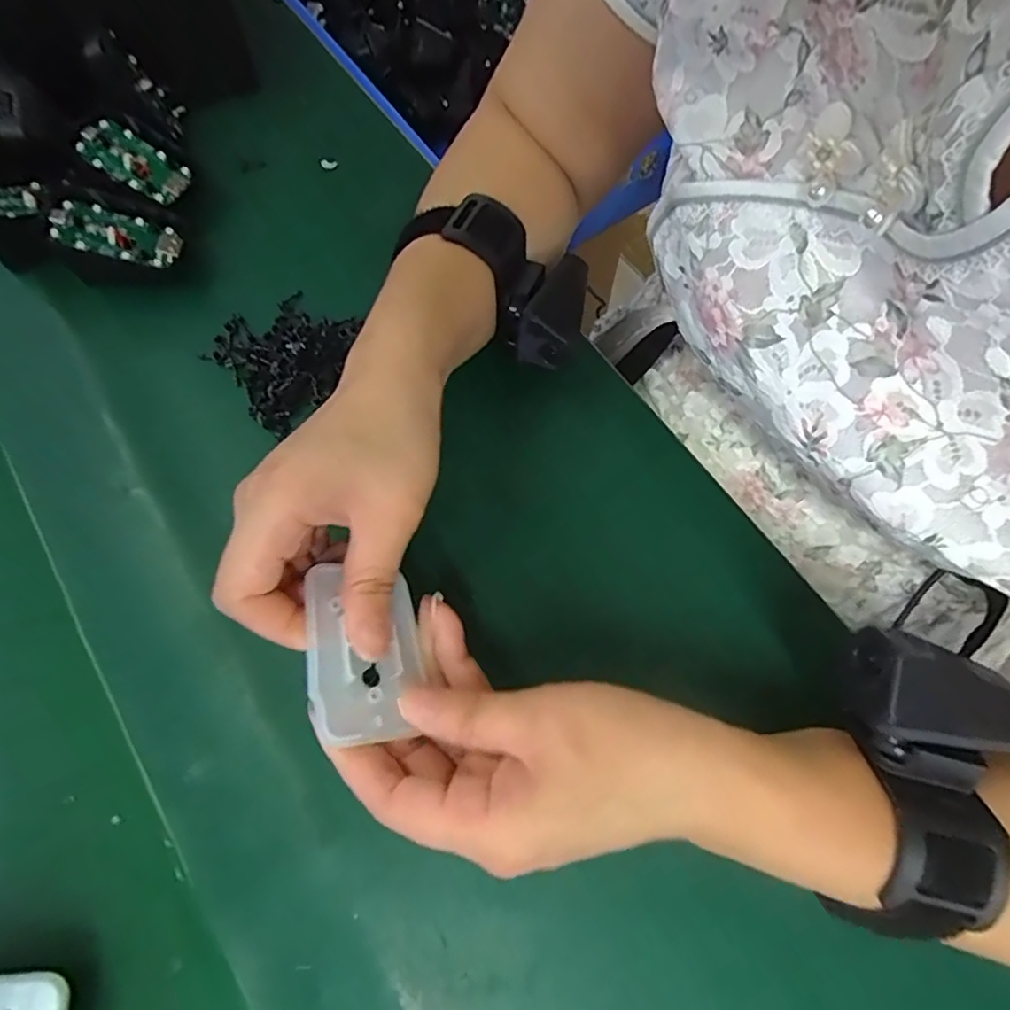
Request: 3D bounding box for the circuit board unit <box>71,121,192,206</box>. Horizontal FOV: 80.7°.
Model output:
[{"bbox_3d":[-0.228,-0.211,0.366,0.061,0.006,0.032,29,72,-11],"label":"circuit board unit"}]

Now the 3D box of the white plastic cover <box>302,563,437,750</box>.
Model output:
[{"bbox_3d":[-0.052,0.054,0.227,0.045,0.005,0.066,7,52,-32],"label":"white plastic cover"}]

